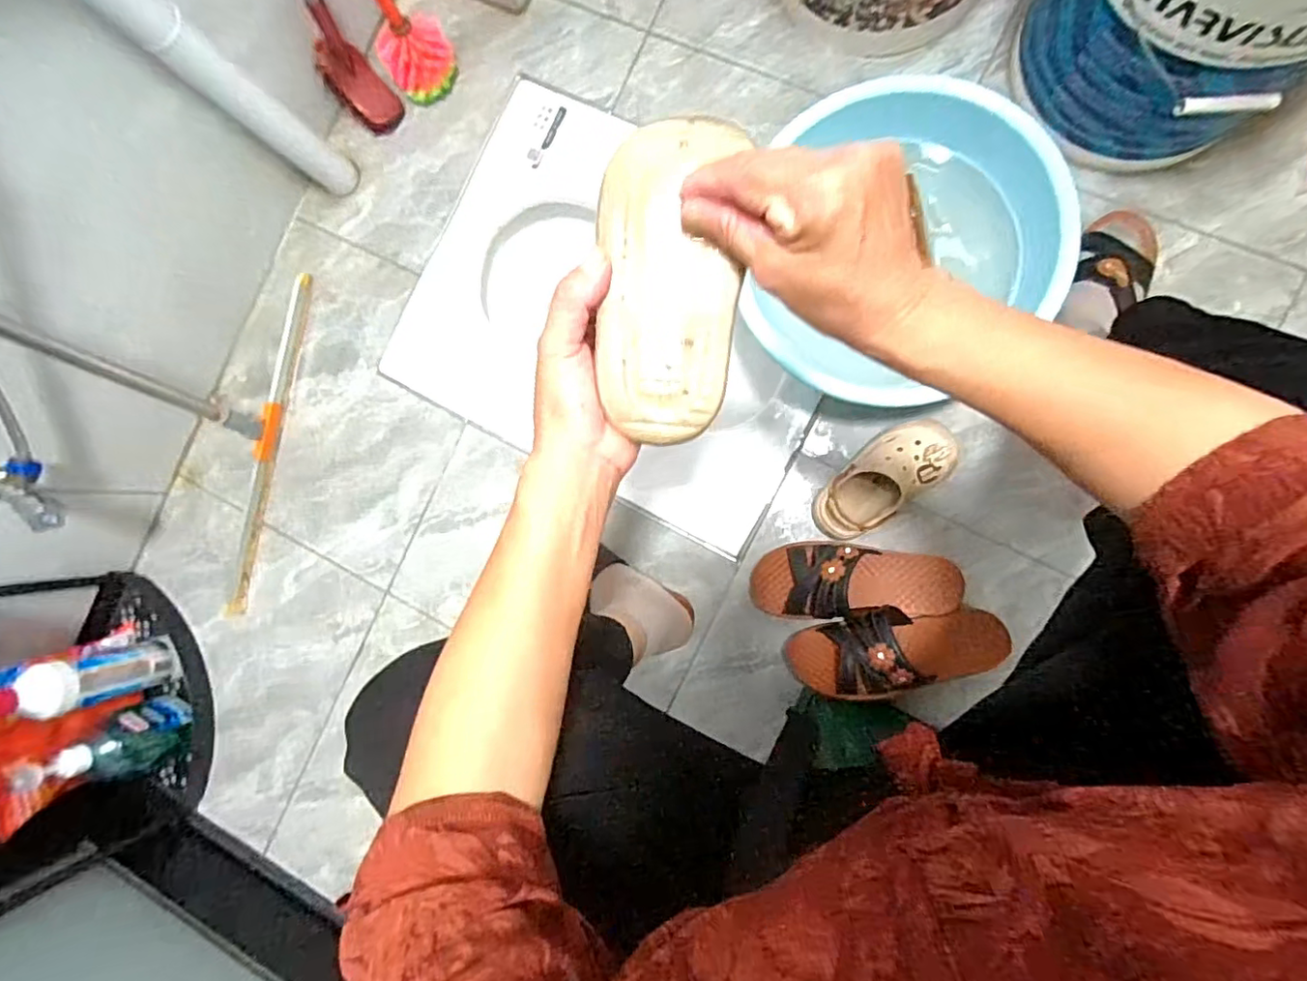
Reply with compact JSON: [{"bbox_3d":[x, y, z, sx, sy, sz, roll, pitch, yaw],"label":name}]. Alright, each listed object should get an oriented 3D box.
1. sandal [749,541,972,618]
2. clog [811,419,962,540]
[{"bbox_3d":[0.224,0.102,0.692,0.219,0.062,0.086,-4,91,10],"label":"sandal"},{"bbox_3d":[0.263,-0.012,0.686,0.167,0.072,0.080,-38,85,8],"label":"clog"}]

